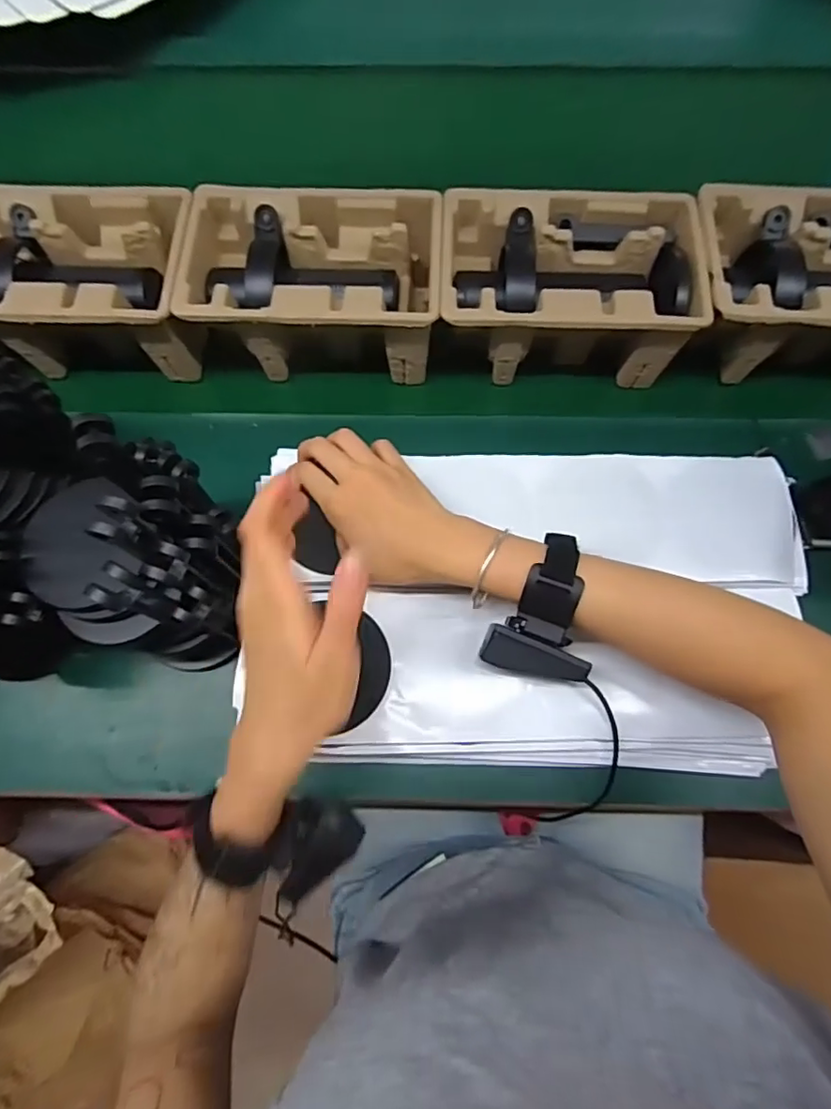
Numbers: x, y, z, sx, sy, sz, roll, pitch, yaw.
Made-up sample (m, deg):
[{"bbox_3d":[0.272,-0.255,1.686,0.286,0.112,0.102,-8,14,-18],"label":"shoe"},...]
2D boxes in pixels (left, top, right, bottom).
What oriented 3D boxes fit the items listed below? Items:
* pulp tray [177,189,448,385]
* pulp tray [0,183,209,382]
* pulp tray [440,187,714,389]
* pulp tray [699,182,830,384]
[{"bbox_3d":[-0.093,-0.250,0.543,0.223,0.101,0.143,3,68,-2],"label":"pulp tray"},{"bbox_3d":[-0.324,-0.254,0.548,0.230,0.097,0.146,1,68,-2],"label":"pulp tray"},{"bbox_3d":[0.134,-0.247,0.536,0.222,0.099,0.144,2,68,-2],"label":"pulp tray"},{"bbox_3d":[0.361,-0.240,0.533,0.224,0.102,0.151,0,68,-3],"label":"pulp tray"}]

